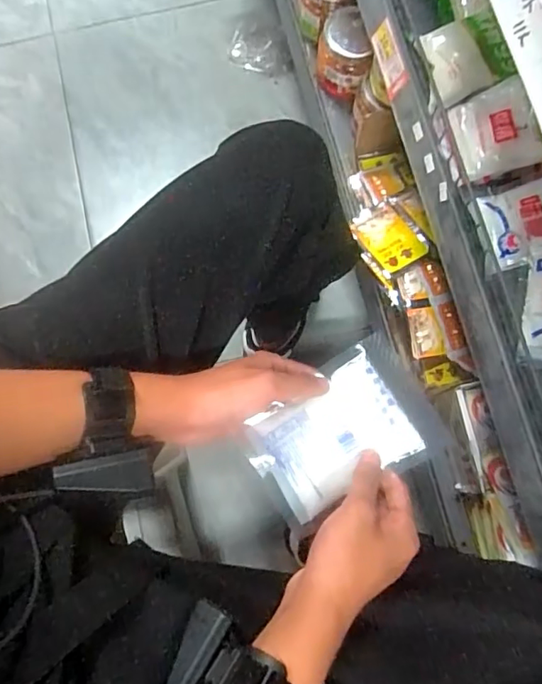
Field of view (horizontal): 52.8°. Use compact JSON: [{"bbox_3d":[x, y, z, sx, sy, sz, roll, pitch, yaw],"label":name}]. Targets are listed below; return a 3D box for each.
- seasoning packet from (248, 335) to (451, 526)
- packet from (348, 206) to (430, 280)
[{"bbox_3d":[0.061,0.078,0.472,0.149,0.026,0.108,-31,79,-6],"label":"seasoning packet"},{"bbox_3d":[0.175,-0.154,0.821,0.078,0.016,0.113,-30,63,-3],"label":"packet"}]

